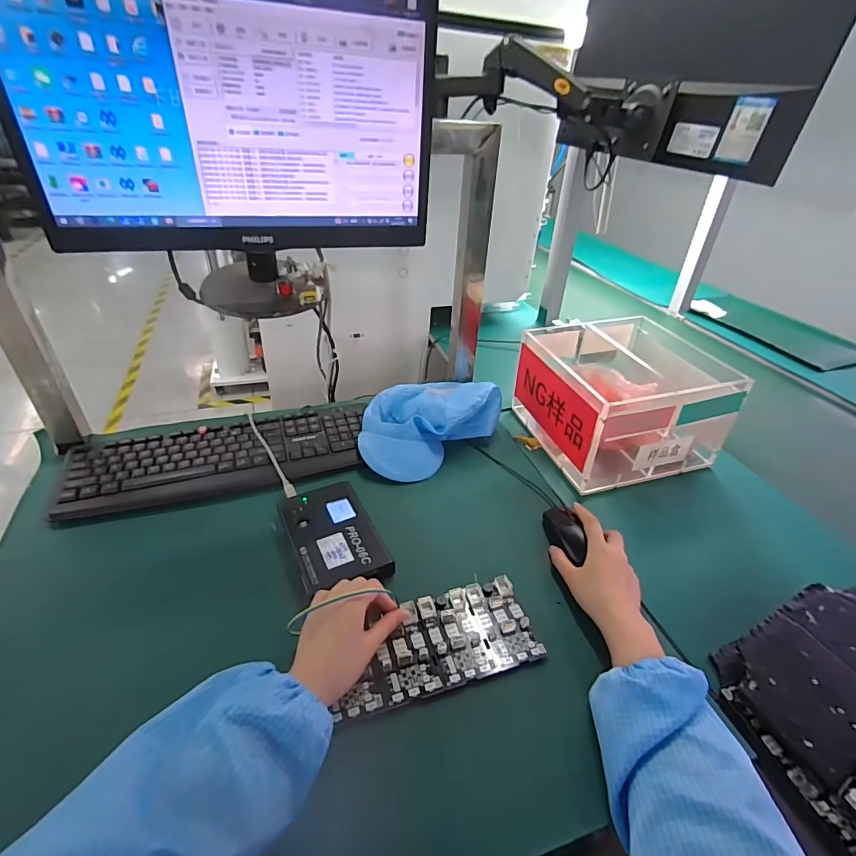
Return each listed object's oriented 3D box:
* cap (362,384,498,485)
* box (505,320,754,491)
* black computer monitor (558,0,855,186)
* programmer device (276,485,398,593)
[{"bbox_3d":[-0.016,-0.016,0.741,0.237,0.081,0.172,-27,45,-35],"label":"cap"},{"bbox_3d":[0.319,-0.060,0.802,0.265,0.176,0.303,-8,37,-16],"label":"box"},{"bbox_3d":[0.421,-0.607,0.752,0.073,0.288,0.489,-3,35,-28],"label":"black computer monitor"},{"bbox_3d":[-0.118,0.133,0.564,0.101,0.024,0.159,-15,40,-23],"label":"programmer device"}]

